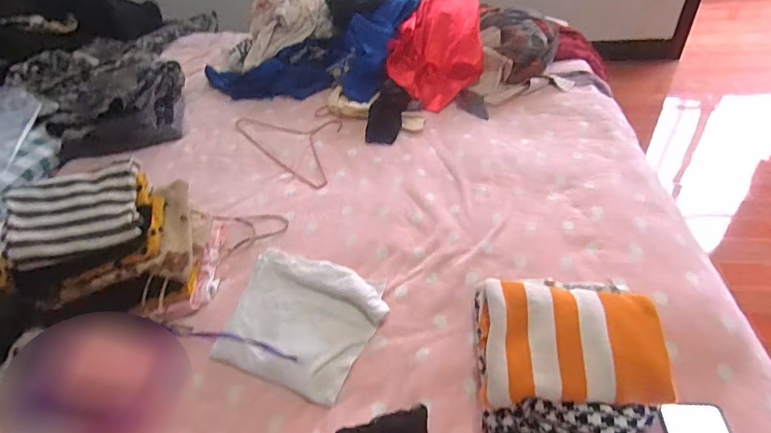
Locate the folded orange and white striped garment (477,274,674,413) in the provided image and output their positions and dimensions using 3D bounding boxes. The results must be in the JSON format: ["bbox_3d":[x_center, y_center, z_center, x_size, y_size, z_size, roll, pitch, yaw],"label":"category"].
[{"bbox_3d":[0.244,0.167,0.632,0.227,0.058,0.164,2,42,8],"label":"folded orange and white striped garment"}]

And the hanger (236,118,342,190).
[{"bbox_3d":[-0.203,-0.196,1.163,0.202,0.019,0.398,-32,48,-27],"label":"hanger"}]

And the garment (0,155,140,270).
[{"bbox_3d":[-0.479,-0.010,0.736,0.182,0.069,0.137,-15,43,-11],"label":"garment"}]

